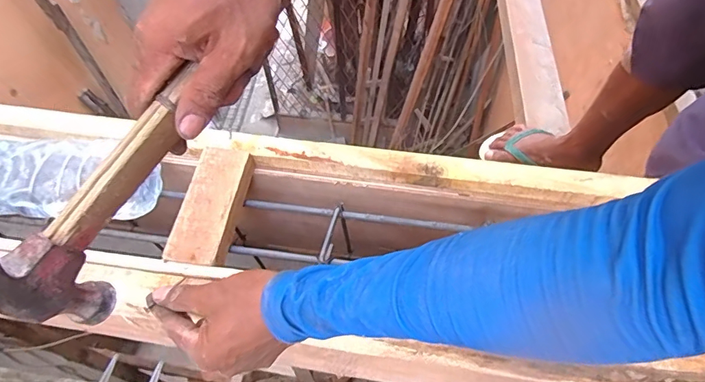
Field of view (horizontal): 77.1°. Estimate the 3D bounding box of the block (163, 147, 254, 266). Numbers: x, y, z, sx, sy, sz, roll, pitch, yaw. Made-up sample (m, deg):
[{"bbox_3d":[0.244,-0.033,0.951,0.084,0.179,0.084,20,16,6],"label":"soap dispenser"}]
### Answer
[{"bbox_3d":[-0.150,0.014,0.472,0.060,0.018,0.133,5,58,5],"label":"block"}]

